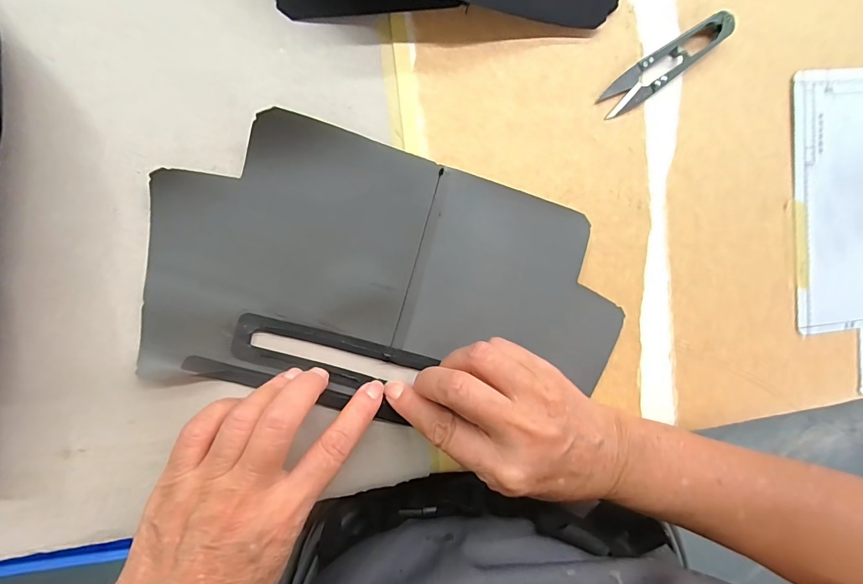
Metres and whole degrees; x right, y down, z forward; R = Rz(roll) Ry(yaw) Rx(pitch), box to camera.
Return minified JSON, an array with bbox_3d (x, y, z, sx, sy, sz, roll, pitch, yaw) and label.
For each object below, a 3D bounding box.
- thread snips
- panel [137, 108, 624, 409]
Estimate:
[{"bbox_3d":[0.158,-0.153,0.273,0.105,0.011,0.022,-36,98,-5],"label":"thread snips"},{"bbox_3d":[-0.019,-0.006,0.261,0.287,0.008,0.156,12,92,-10],"label":"panel"}]

